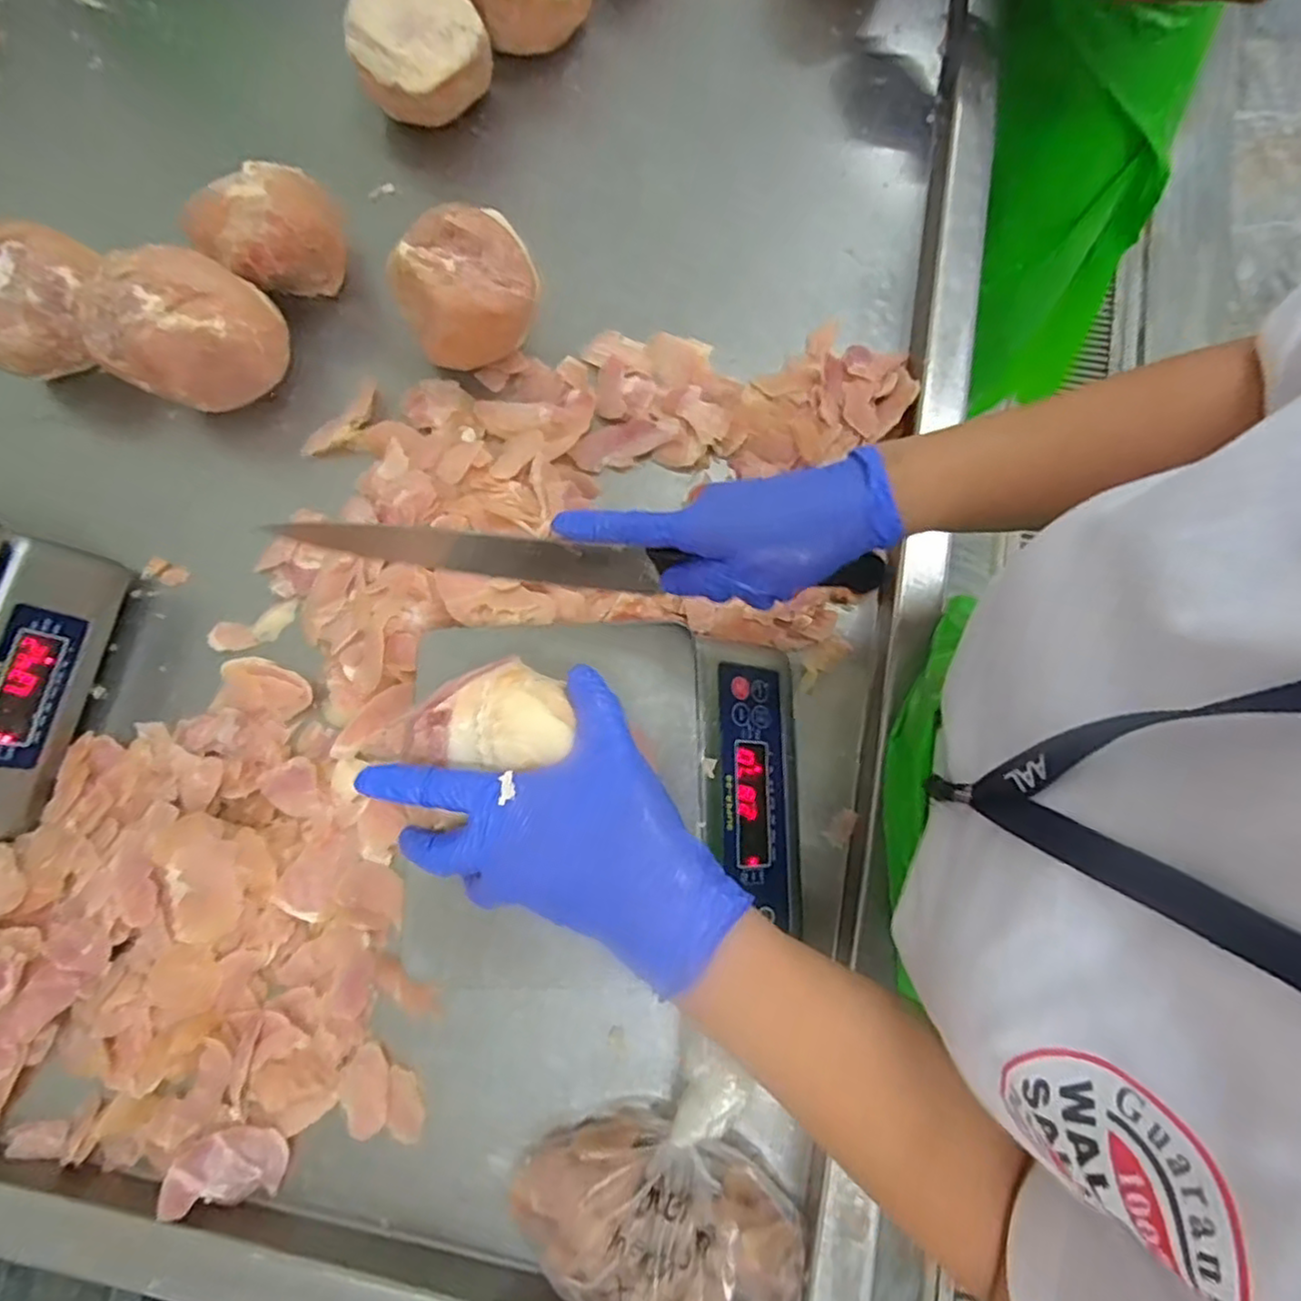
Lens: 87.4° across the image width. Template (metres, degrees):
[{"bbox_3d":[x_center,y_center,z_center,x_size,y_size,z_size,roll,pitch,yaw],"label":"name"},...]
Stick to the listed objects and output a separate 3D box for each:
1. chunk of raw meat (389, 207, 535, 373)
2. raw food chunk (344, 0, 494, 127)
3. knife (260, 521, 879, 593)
[{"bbox_3d":[-0.151,-0.297,0.578,0.110,0.100,0.100,-23,78,-3],"label":"chunk of raw meat"},{"bbox_3d":[-0.211,-0.556,0.636,0.123,0.102,0.112,-21,78,-3],"label":"raw food chunk"},{"bbox_3d":[-0.045,-0.053,0.414,0.342,0.056,0.012,6,78,1],"label":"knife"}]

